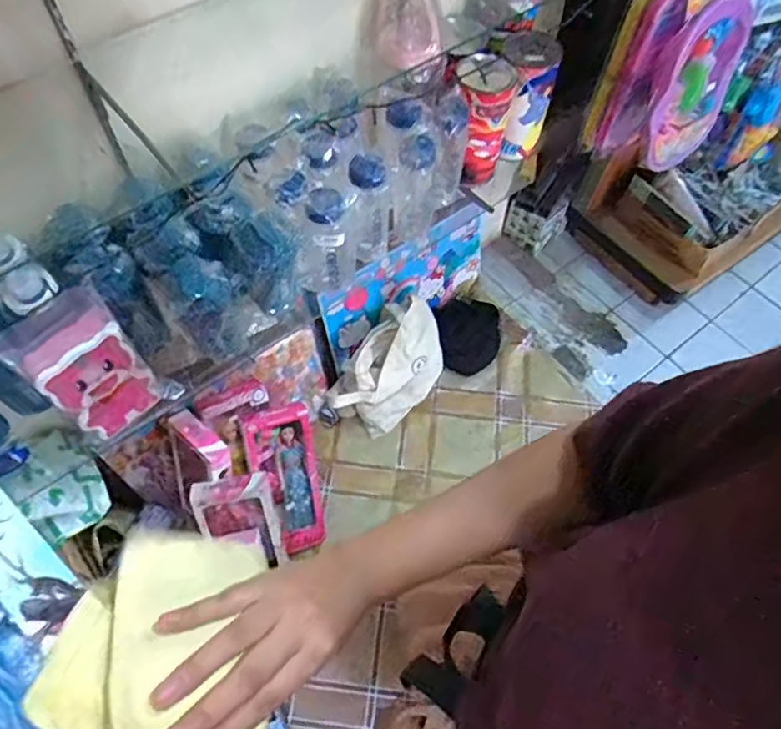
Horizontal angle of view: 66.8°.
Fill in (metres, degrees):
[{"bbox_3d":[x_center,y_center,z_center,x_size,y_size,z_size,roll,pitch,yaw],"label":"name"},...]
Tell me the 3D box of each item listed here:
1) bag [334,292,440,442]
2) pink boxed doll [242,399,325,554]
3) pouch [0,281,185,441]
[{"bbox_3d":[0.010,0.018,1.445,0.165,0.243,0.300,31,65,15],"label":"bag"},{"bbox_3d":[-0.216,0.245,1.291,0.138,0.078,0.332,-16,107,-10],"label":"pink boxed doll"},{"bbox_3d":[-0.410,0.004,0.820,0.101,0.191,0.141,41,68,19],"label":"pouch"}]

